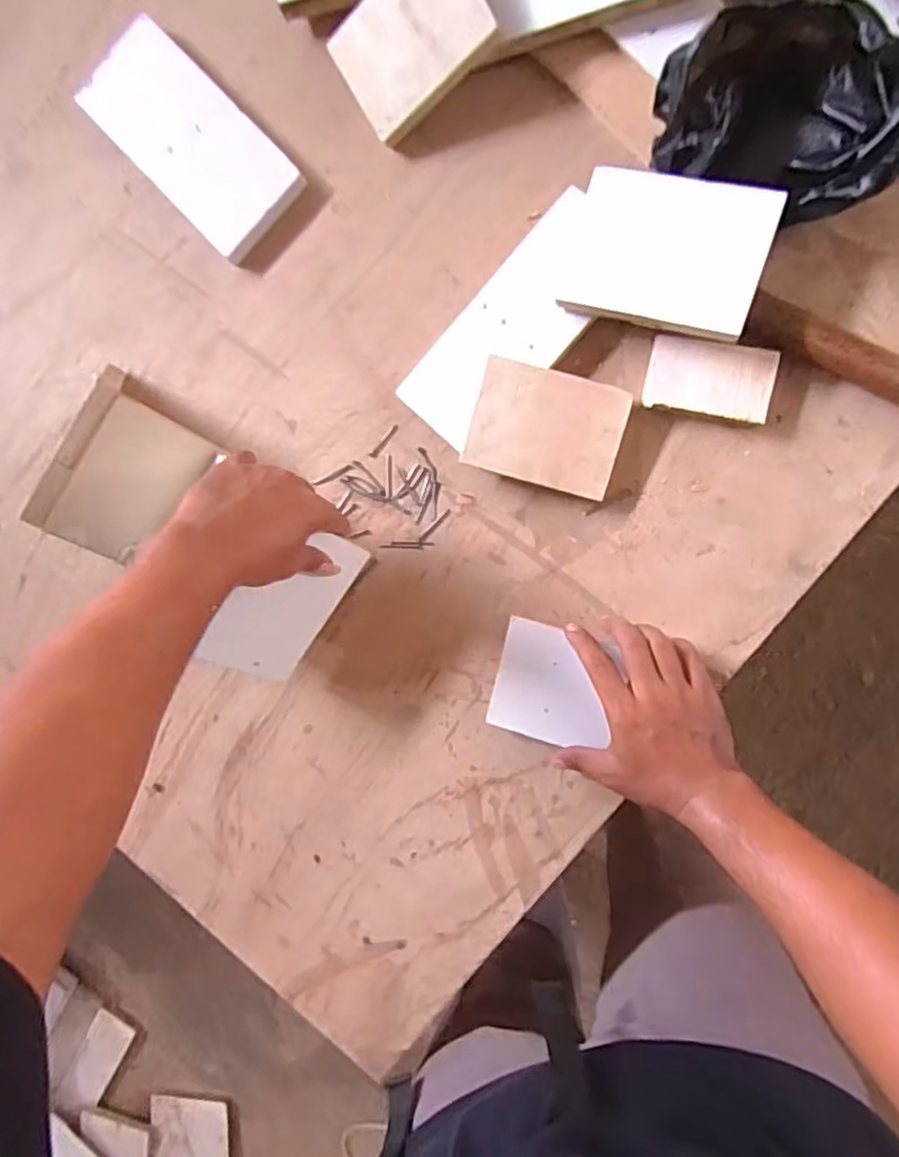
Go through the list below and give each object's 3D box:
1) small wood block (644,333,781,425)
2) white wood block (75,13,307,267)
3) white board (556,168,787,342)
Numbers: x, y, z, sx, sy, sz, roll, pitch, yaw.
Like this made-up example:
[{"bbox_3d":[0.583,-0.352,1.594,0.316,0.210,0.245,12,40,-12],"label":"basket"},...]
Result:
[{"bbox_3d":[0.217,-0.167,0.545,0.098,0.020,0.061,10,94,6],"label":"small wood block"},{"bbox_3d":[-0.238,-0.405,0.607,0.102,0.026,0.212,-44,87,7],"label":"white wood block"},{"bbox_3d":[0.174,-0.261,0.522,0.150,0.009,0.112,20,100,18],"label":"white board"}]

